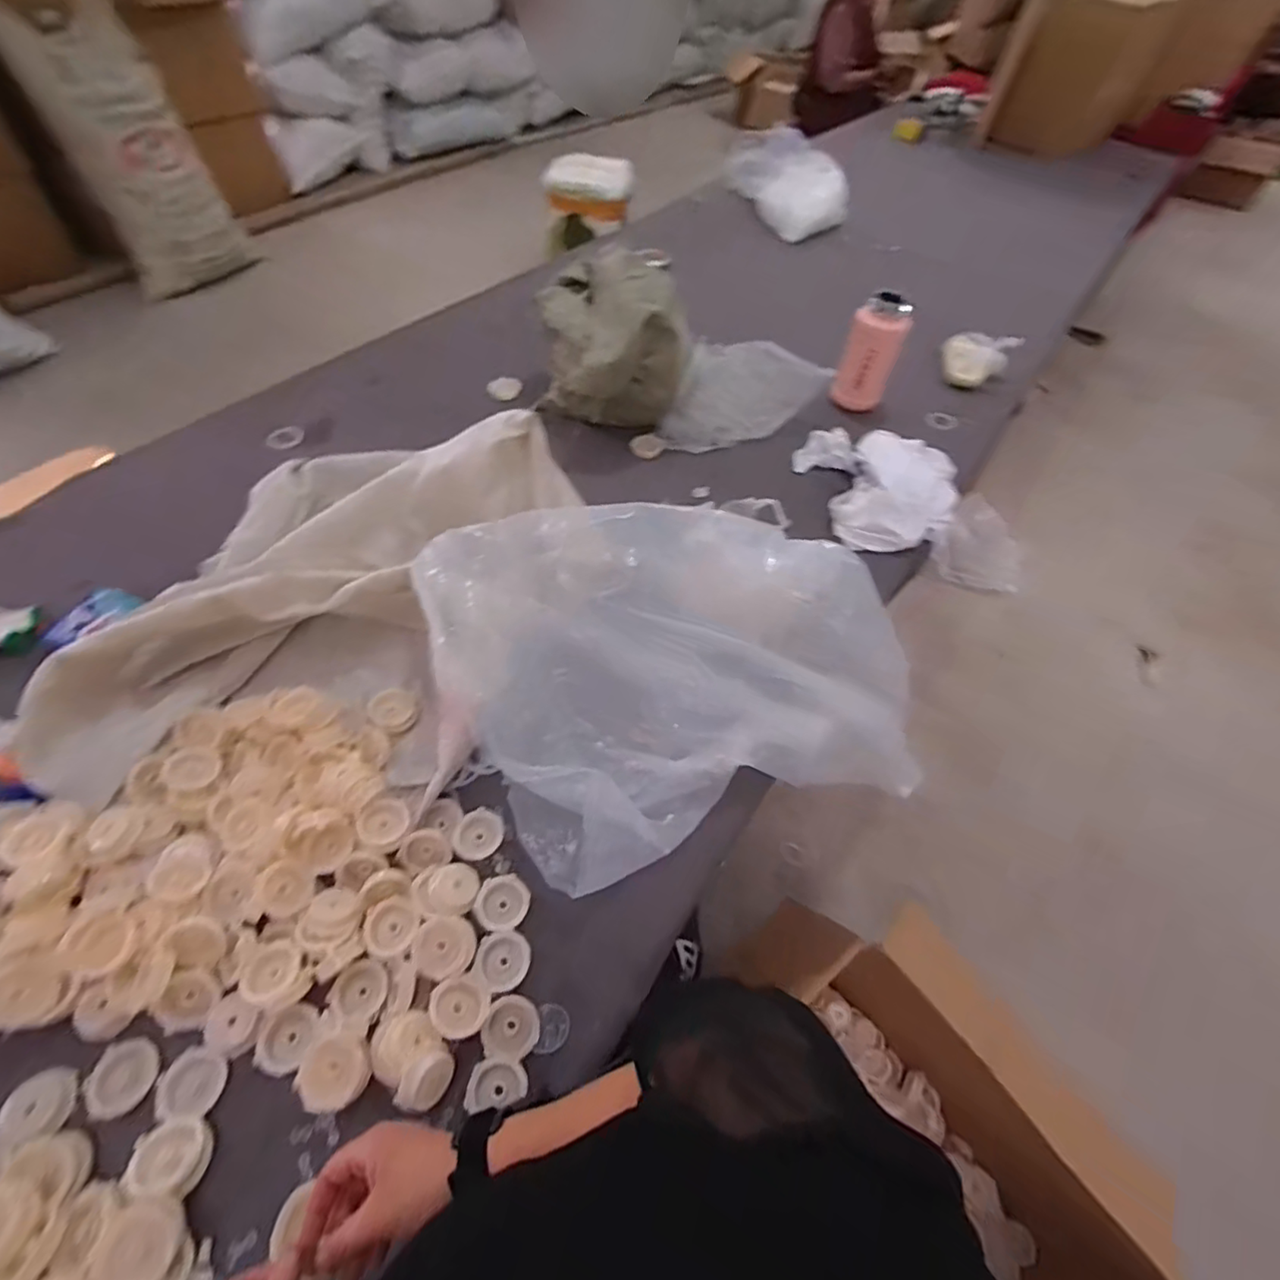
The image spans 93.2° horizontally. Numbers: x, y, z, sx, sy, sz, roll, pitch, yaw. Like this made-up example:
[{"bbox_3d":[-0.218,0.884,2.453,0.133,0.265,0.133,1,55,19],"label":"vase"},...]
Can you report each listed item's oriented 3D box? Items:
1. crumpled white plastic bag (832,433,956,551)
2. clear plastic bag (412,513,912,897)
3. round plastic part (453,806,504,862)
[{"bbox_3d":[0.465,-0.274,1.071,0.192,0.074,0.317,25,56,13],"label":"crumpled white plastic bag"},{"bbox_3d":[0.055,0.035,0.770,0.596,0.151,0.429,-7,55,-11],"label":"clear plastic bag"},{"bbox_3d":[-0.183,0.221,0.686,0.056,0.010,0.053,3,54,-4],"label":"round plastic part"}]

